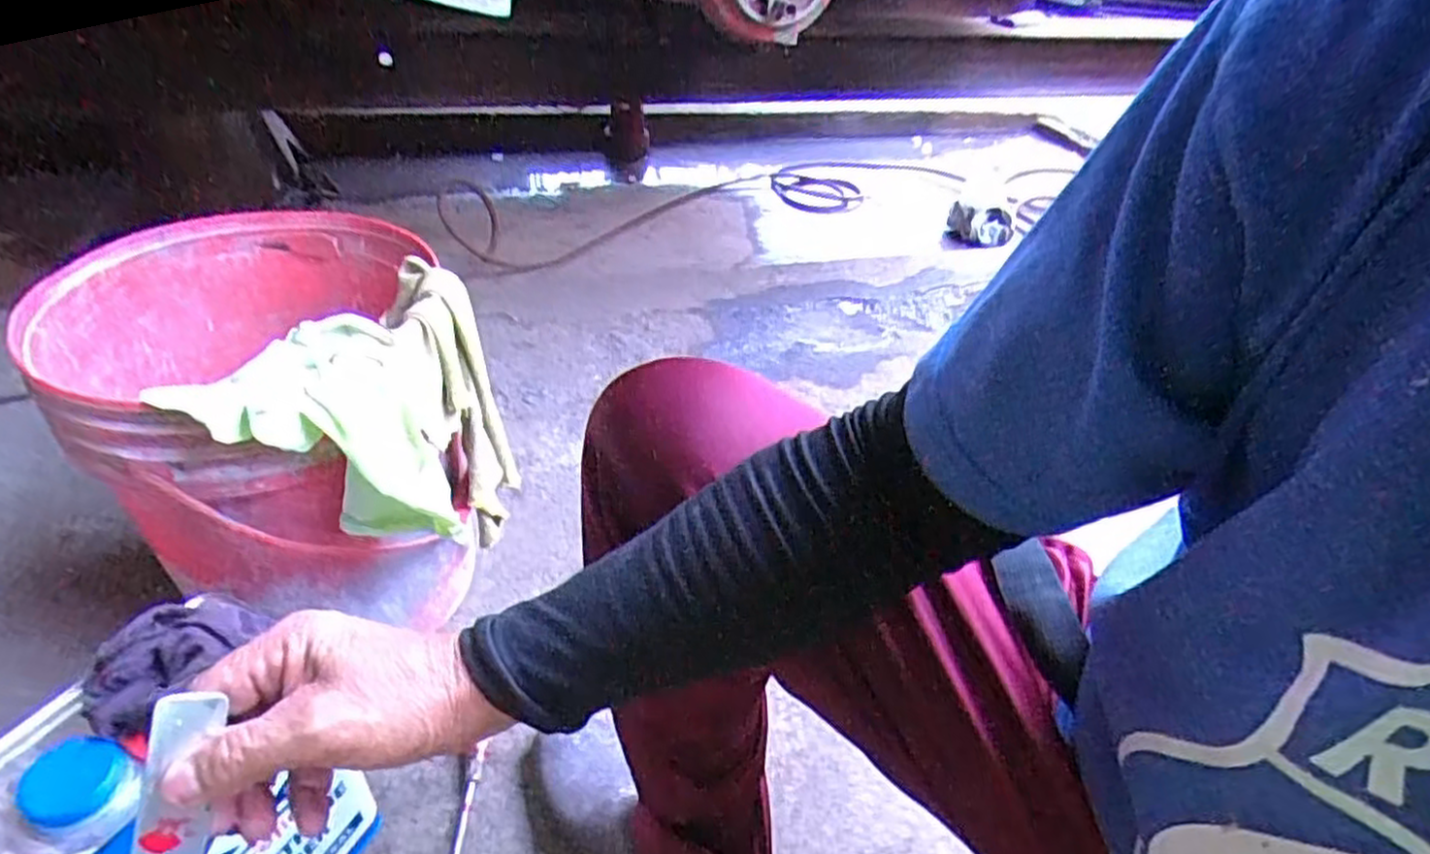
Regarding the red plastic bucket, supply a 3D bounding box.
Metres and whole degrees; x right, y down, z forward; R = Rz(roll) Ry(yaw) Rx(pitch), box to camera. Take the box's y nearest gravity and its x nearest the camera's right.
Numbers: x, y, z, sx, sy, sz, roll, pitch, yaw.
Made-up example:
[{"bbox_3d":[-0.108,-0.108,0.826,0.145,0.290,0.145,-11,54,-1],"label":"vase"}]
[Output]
[{"bbox_3d":[-0.406,0.011,0.710,0.280,0.317,0.314,3,39,-3],"label":"red plastic bucket"}]

